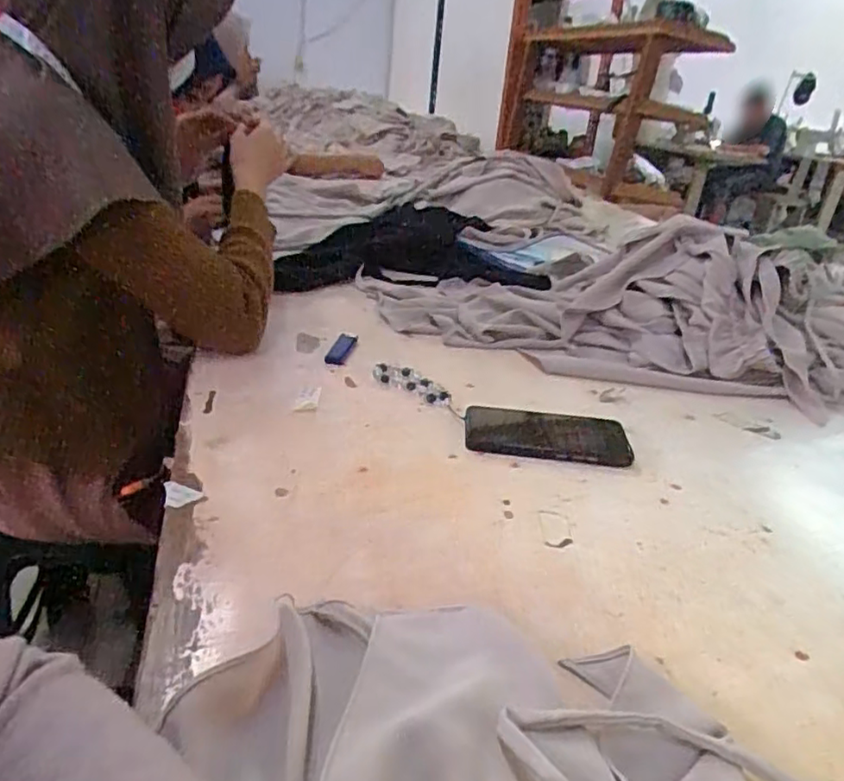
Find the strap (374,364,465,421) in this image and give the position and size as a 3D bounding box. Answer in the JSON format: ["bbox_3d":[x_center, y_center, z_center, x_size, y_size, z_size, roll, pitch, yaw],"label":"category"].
[{"bbox_3d":[0.001,-0.001,0.702,0.140,0.011,0.039,26,33,34],"label":"strap"}]

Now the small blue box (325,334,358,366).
[{"bbox_3d":[-0.101,-0.053,0.775,0.023,0.018,0.063,11,28,10],"label":"small blue box"}]

